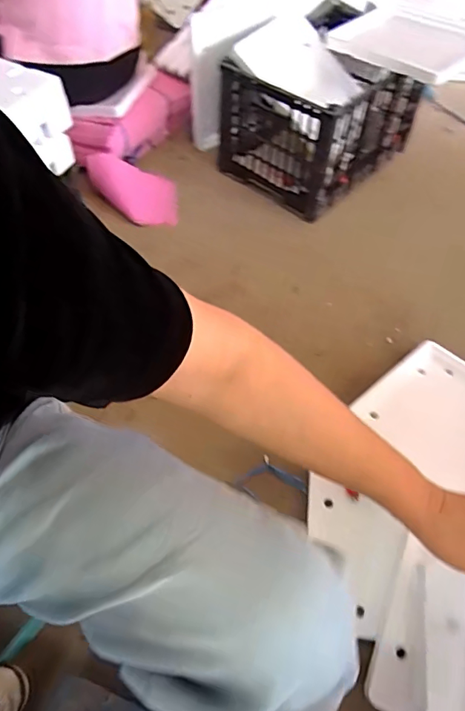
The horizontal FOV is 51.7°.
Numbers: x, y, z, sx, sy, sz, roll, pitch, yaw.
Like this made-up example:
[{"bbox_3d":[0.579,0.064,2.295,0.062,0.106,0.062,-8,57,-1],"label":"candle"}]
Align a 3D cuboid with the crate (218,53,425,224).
[{"bbox_3d":[0.249,-0.640,1.320,0.458,0.307,0.349,-37,62,-25],"label":"crate"}]

